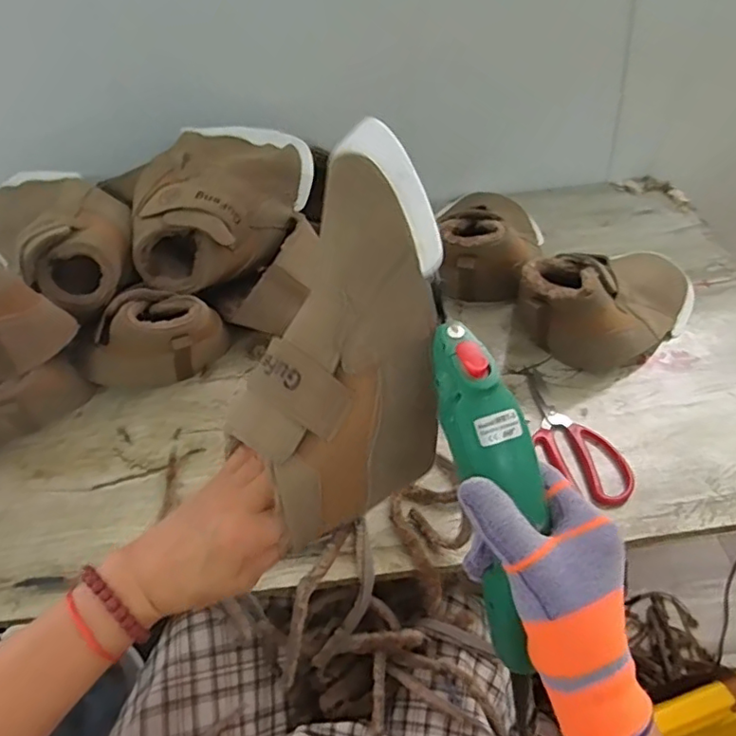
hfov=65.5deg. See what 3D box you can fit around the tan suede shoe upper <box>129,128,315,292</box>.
[{"bbox_3d":[-0.187,-0.208,0.716,0.176,0.094,0.267,10,49,12],"label":"tan suede shoe upper"}]

